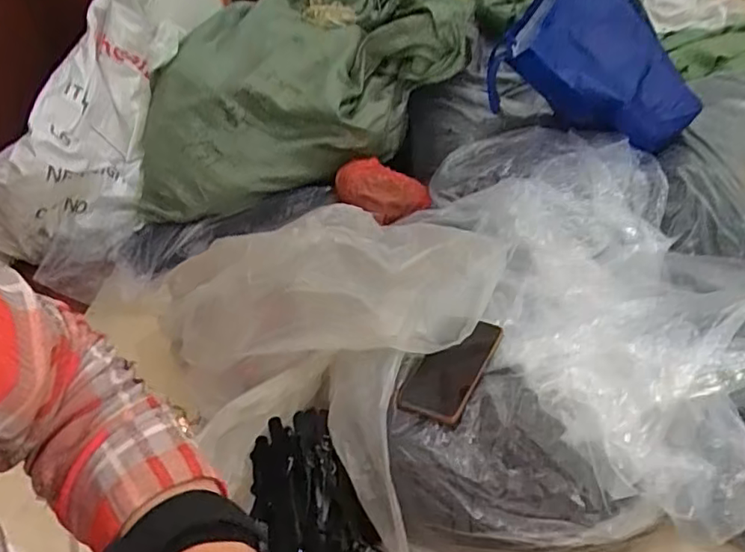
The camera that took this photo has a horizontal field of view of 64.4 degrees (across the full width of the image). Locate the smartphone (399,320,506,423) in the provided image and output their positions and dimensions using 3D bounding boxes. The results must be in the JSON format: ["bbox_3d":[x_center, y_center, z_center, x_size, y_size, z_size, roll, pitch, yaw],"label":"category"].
[{"bbox_3d":[0.101,0.111,0.745,0.076,0.017,0.162,18,48,26],"label":"smartphone"}]

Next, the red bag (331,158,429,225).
[{"bbox_3d":[0.014,-0.161,1.123,0.193,0.098,0.053,27,52,33],"label":"red bag"}]

